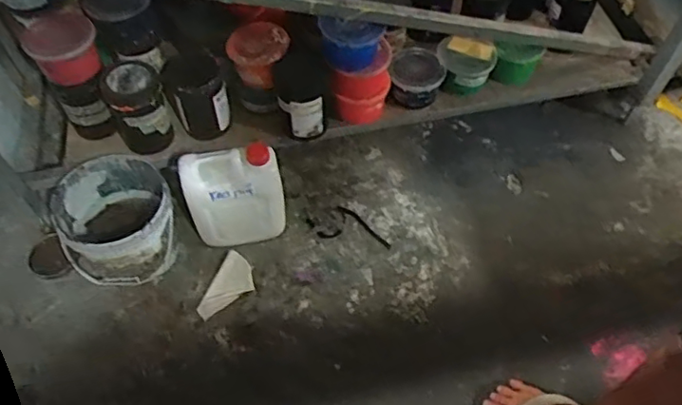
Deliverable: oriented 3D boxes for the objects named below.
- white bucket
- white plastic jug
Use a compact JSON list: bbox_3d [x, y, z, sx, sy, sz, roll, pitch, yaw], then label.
[{"bbox_3d":[-0.467,0.050,1.235,0.222,0.207,0.203,0,58,0],"label":"white bucket"},{"bbox_3d":[-0.223,-0.002,1.235,0.195,0.269,0.102,-13,59,-9],"label":"white plastic jug"}]

